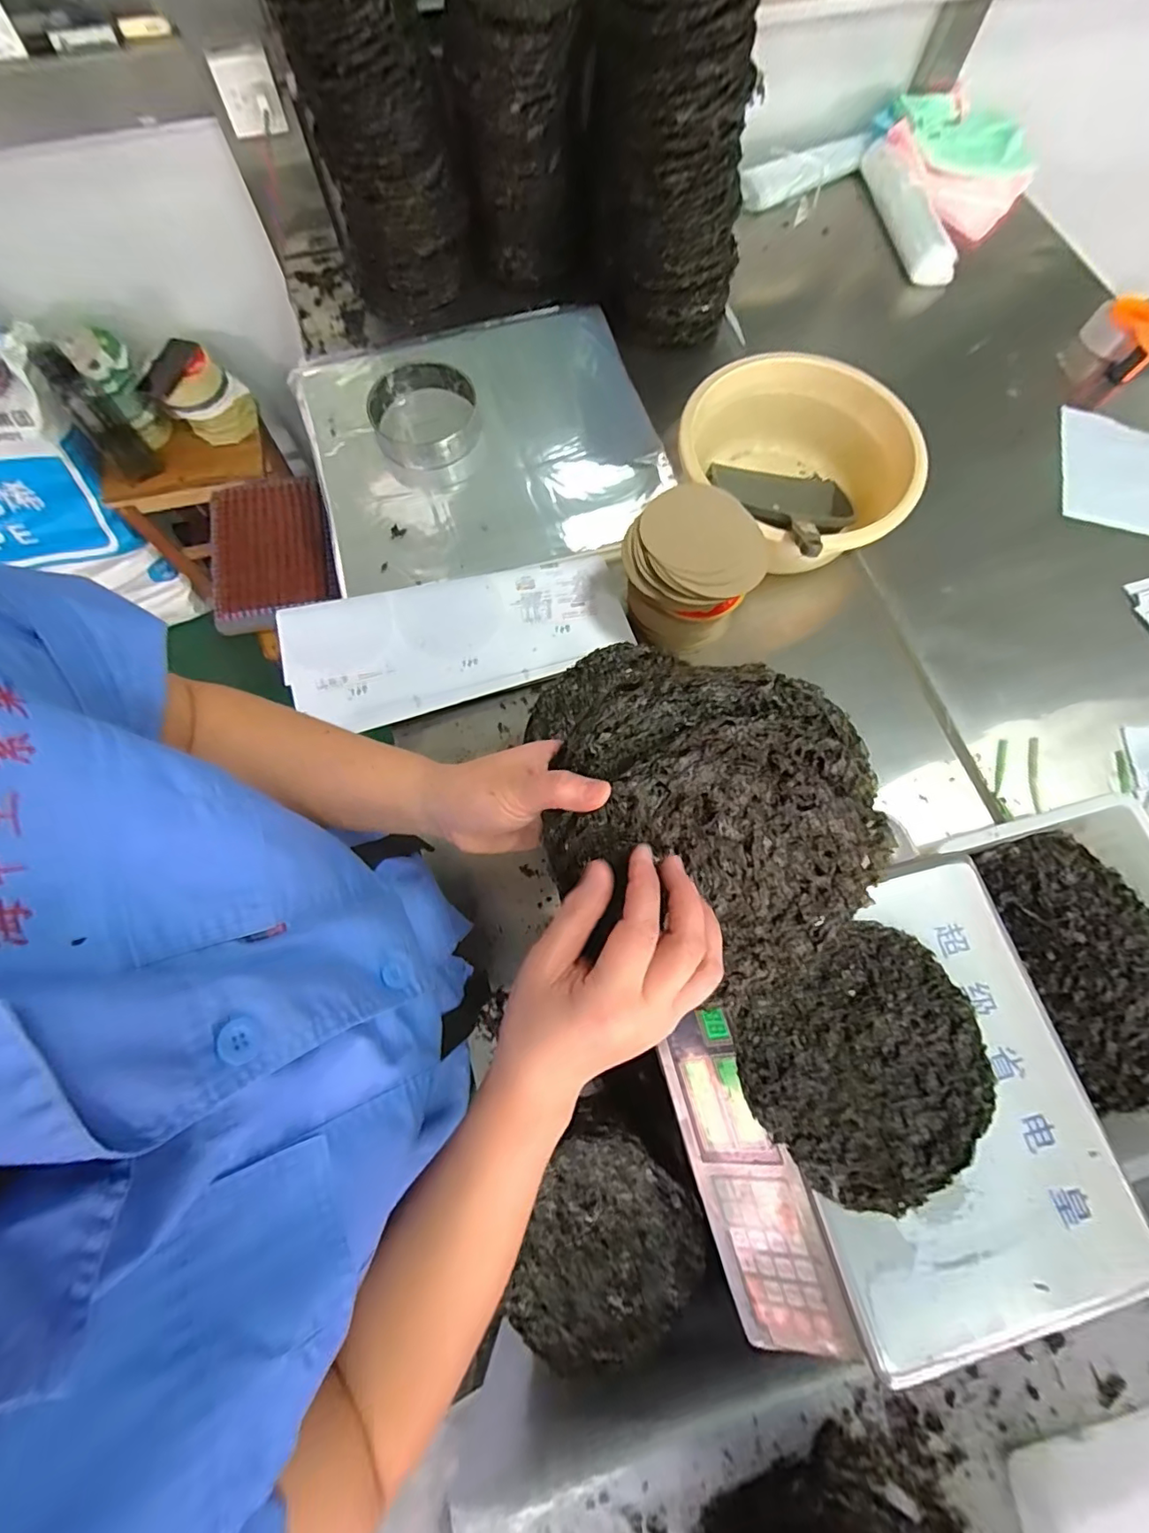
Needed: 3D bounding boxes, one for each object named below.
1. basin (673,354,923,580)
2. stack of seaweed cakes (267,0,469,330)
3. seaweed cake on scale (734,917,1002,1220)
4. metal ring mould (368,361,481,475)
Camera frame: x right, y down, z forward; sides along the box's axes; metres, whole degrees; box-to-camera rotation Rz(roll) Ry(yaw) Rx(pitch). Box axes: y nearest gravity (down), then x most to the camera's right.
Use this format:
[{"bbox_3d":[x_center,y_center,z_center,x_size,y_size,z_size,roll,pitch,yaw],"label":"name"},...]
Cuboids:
[{"bbox_3d":[0.354,-0.458,0.848,0.325,0.147,0.335,0,73,-1],"label":"basin"},{"bbox_3d":[-0.294,-0.954,0.849,0.193,0.358,0.187,-22,75,-8],"label":"stack of seaweed cakes"},{"bbox_3d":[0.230,0.231,0.423,0.184,0.012,0.167,-31,76,-10],"label":"seaweed cake on scale"},{"bbox_3d":[-0.247,-0.580,0.905,0.175,0.071,0.193,-18,74,-7],"label":"metal ring mould"}]

